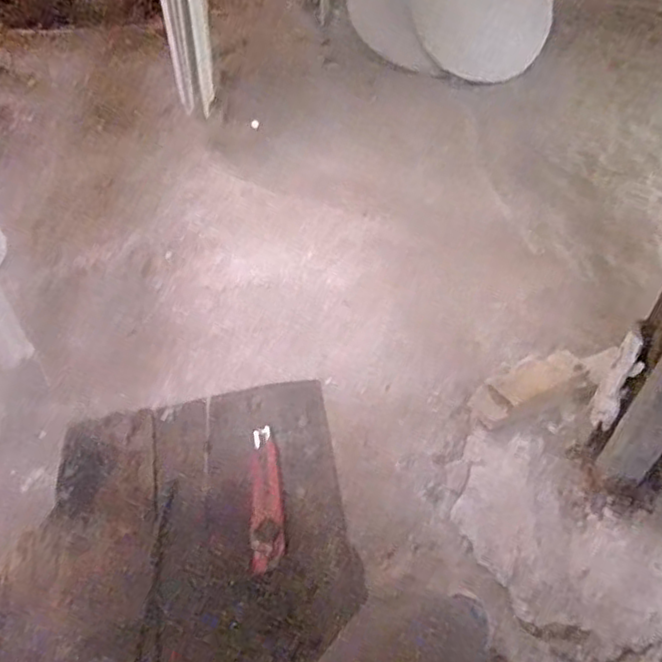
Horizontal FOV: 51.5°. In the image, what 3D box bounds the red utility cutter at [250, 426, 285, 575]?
[{"bbox_3d":[-0.063,0.161,0.673,0.029,0.009,0.144,-3,51,-4],"label":"red utility cutter"}]

